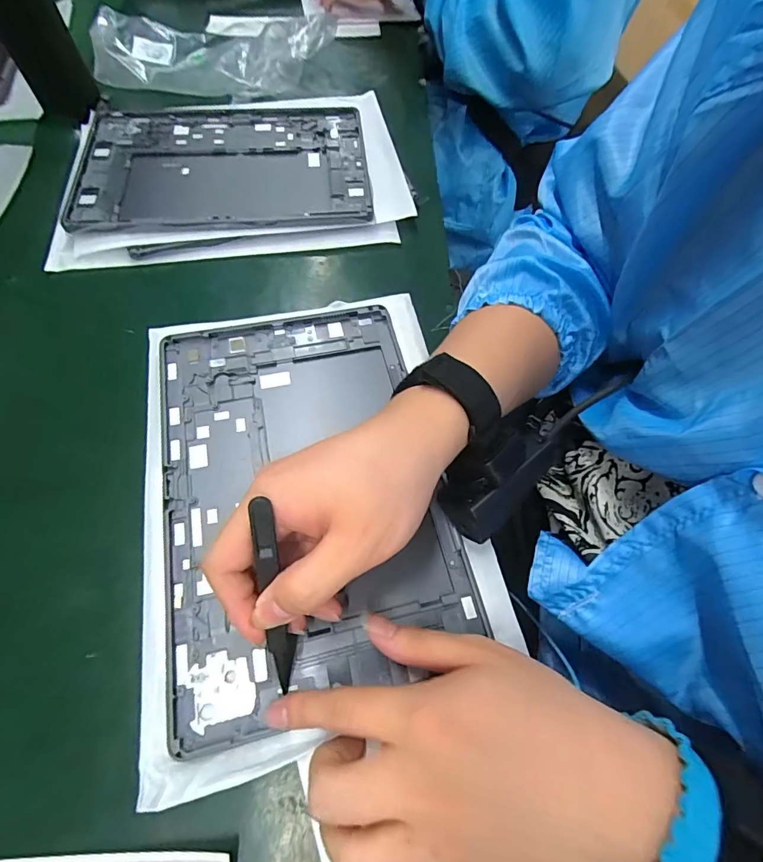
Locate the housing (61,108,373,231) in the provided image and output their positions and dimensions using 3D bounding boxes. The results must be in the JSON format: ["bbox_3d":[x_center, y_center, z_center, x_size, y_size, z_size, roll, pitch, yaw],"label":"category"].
[{"bbox_3d":[-0.146,-0.251,0.414,0.260,0.011,0.172,-3,63,-5],"label":"housing"}]

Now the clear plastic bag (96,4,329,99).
[{"bbox_3d":[-0.179,-0.423,0.476,0.257,0.050,0.143,-5,63,-6],"label":"clear plastic bag"}]

